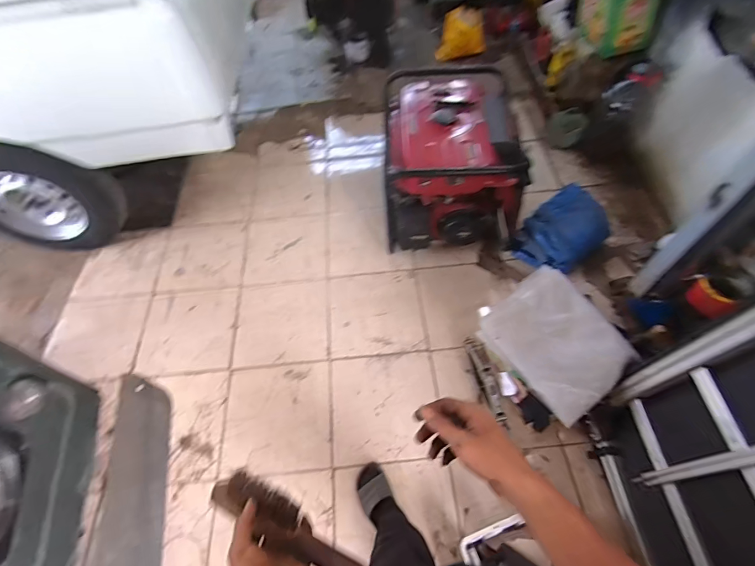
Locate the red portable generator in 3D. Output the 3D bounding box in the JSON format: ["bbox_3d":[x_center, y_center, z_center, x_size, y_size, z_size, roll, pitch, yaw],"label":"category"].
[{"bbox_3d":[0.320,-0.529,1.723,0.550,0.531,0.528,-2,57,3],"label":"red portable generator"}]

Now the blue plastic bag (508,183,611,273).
[{"bbox_3d":[0.840,-0.237,1.792,0.384,0.237,0.273,-36,62,-18],"label":"blue plastic bag"}]

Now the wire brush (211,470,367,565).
[{"bbox_3d":[-0.096,0.300,0.473,0.227,0.020,0.046,30,64,9],"label":"wire brush"}]

